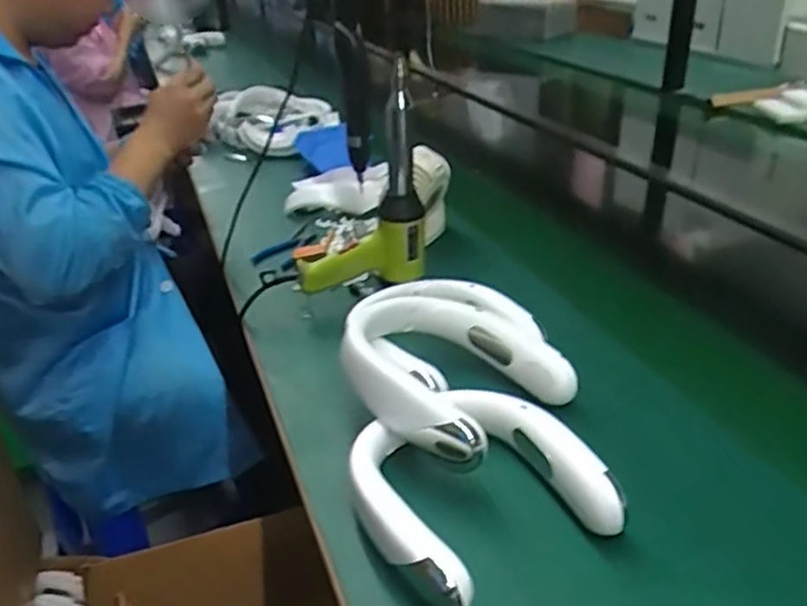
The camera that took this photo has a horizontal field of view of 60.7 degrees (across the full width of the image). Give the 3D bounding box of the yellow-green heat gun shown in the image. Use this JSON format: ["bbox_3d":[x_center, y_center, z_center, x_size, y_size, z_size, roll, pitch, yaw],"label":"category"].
[{"bbox_3d":[-0.055,-0.120,0.839,0.152,0.288,0.072,3,30,10],"label":"yellow-green heat gun"}]

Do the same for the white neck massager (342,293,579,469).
[{"bbox_3d":[0.046,0.069,0.700,0.190,0.098,0.188,-2,29,1],"label":"white neck massager"}]

